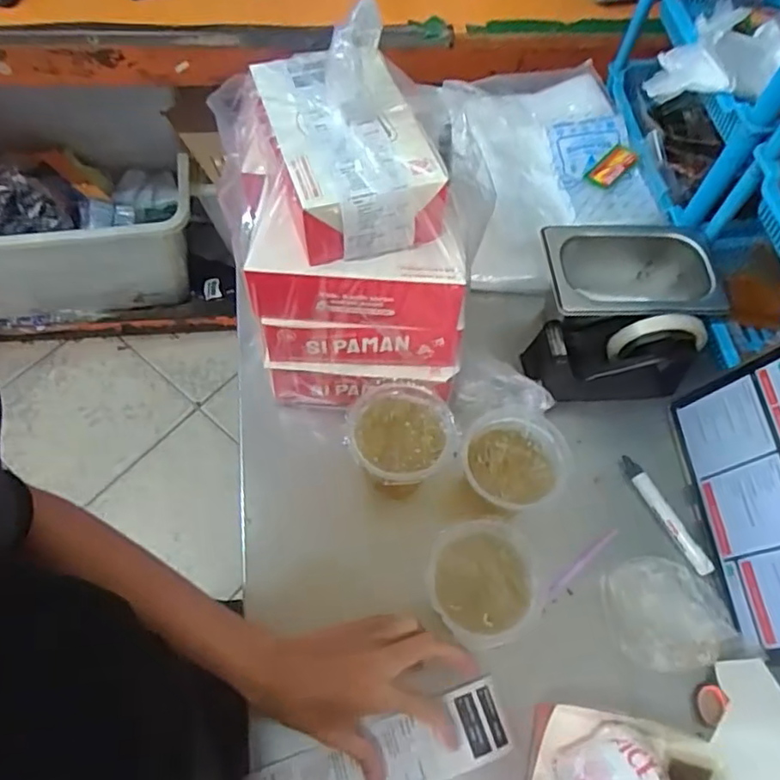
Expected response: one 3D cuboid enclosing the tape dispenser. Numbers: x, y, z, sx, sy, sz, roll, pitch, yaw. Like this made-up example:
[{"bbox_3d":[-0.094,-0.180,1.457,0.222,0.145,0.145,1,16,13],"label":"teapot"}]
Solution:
[{"bbox_3d":[0.218,-0.037,0.612,0.175,0.110,0.059,-5,62,-6],"label":"tape dispenser"}]

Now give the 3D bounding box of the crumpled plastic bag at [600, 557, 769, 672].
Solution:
[{"bbox_3d":[0.247,0.193,0.531,0.110,0.041,0.092,-7,63,-7],"label":"crumpled plastic bag"}]

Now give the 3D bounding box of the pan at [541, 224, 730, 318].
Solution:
[{"bbox_3d":[0.253,-0.104,0.646,0.170,0.089,0.118,-3,62,-5],"label":"pan"}]

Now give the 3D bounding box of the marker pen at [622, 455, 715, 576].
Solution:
[{"bbox_3d":[0.264,0.118,0.583,0.016,0.015,0.125,-27,67,-16],"label":"marker pen"}]

